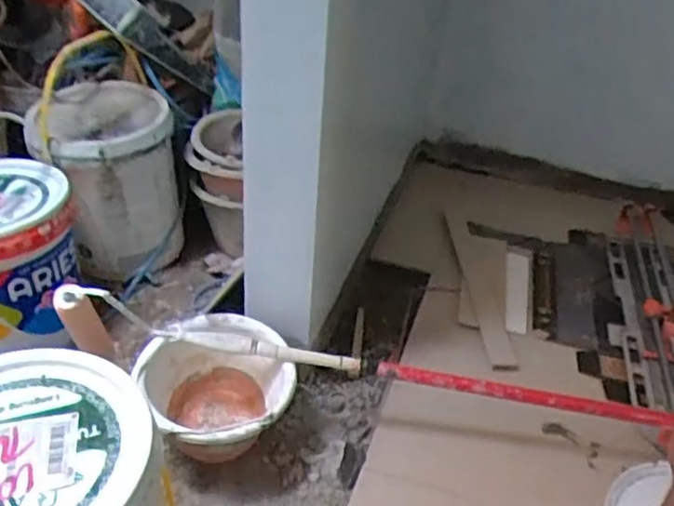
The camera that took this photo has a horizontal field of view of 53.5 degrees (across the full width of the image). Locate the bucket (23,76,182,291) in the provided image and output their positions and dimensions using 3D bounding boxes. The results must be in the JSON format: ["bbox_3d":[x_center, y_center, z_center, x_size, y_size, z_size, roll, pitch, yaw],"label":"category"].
[{"bbox_3d":[-0.491,-0.149,1.457,0.274,0.391,0.262,-9,37,-18],"label":"bucket"}]

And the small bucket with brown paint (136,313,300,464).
[{"bbox_3d":[-0.191,0.246,1.093,0.228,0.205,0.209,3,35,-2],"label":"small bucket with brown paint"}]

